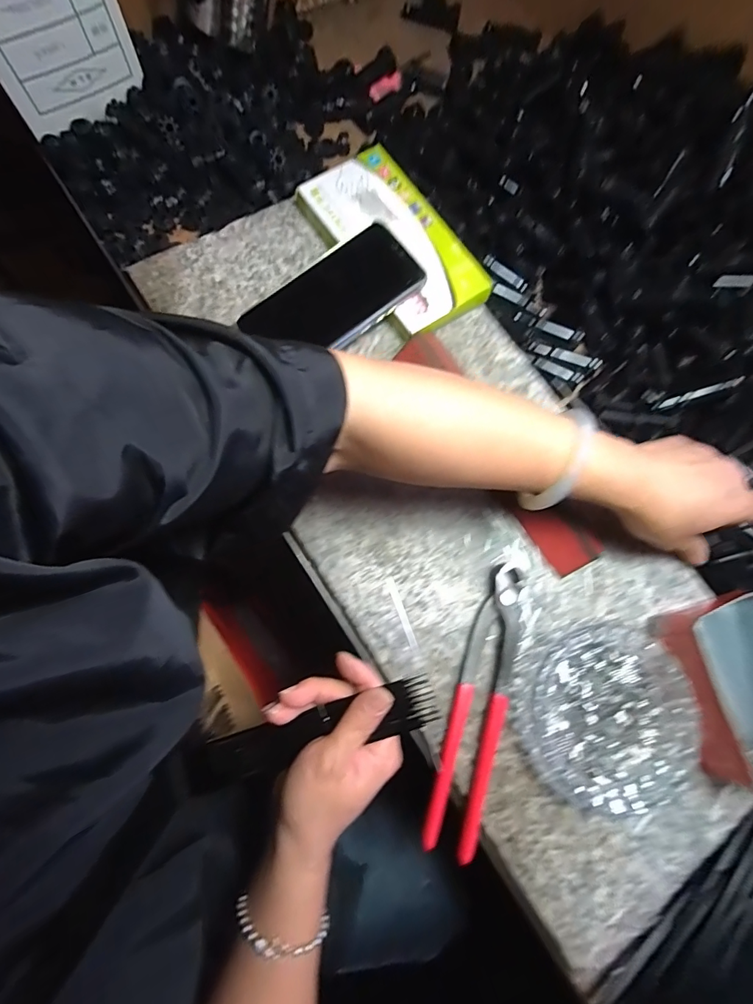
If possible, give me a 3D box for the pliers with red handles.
[{"bbox_3d":[0.078,0.144,0.318,0.041,0.012,0.194,17,76,4],"label":"pliers with red handles"}]

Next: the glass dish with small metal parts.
[{"bbox_3d":[0.169,0.161,0.323,0.124,0.018,0.129,0,76,-1],"label":"glass dish with small metal parts"}]

